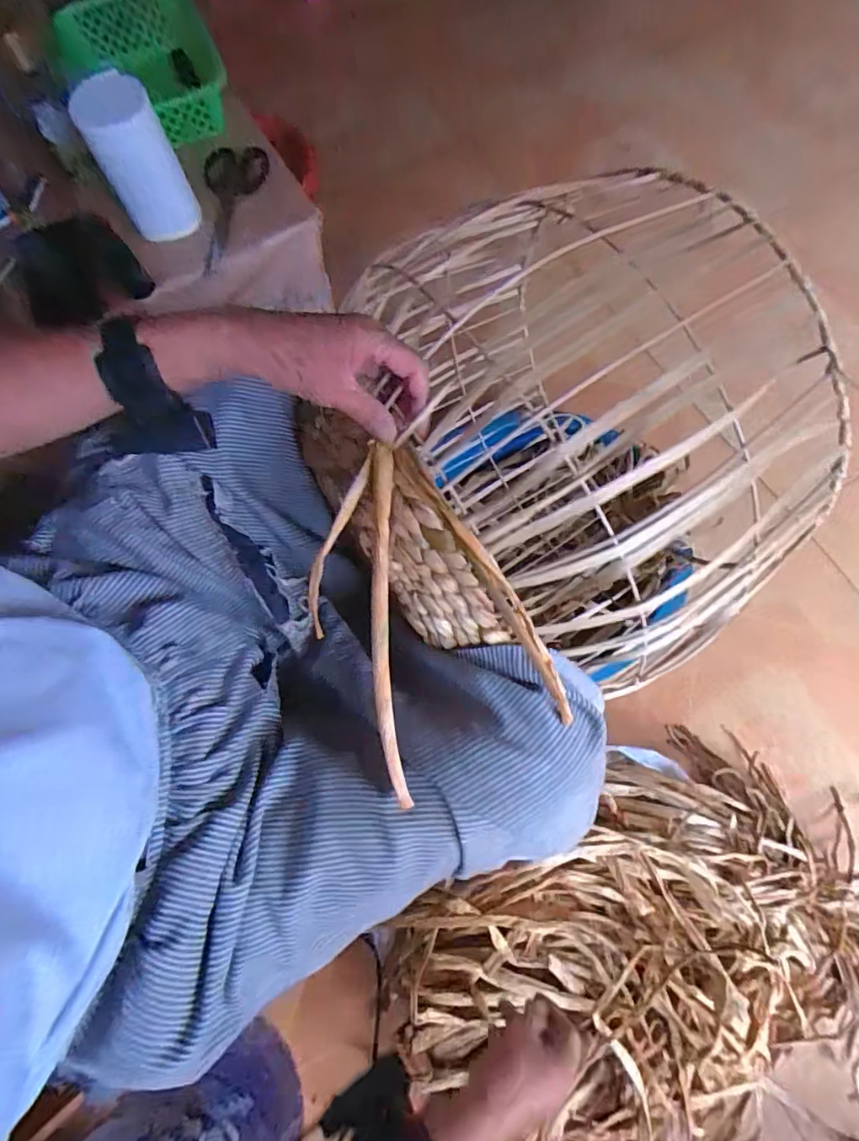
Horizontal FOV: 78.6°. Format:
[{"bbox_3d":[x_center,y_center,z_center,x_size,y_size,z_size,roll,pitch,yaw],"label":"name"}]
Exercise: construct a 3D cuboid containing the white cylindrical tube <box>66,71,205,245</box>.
[{"bbox_3d":[-0.329,-0.463,0.594,0.080,0.123,0.088,-26,74,-6],"label":"white cylindrical tube"}]

